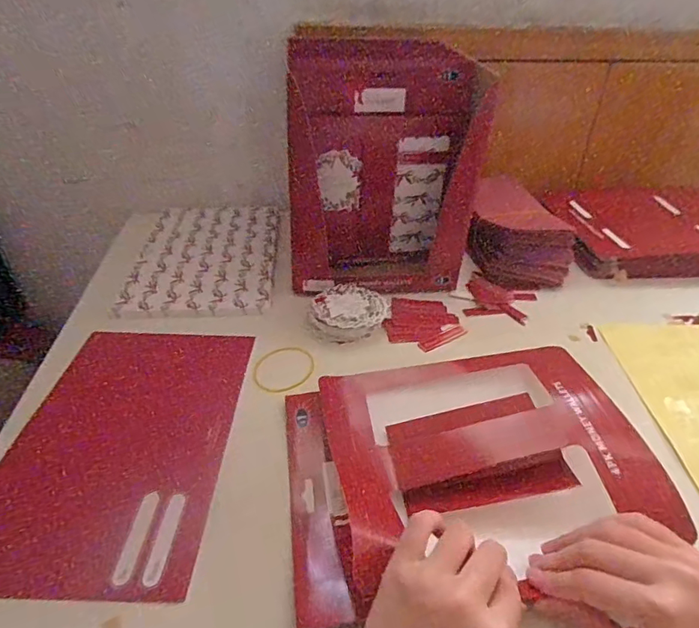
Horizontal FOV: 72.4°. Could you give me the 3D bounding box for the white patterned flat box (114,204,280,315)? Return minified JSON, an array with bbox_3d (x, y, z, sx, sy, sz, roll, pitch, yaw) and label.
[{"bbox_3d":[-0.183,-0.079,0.627,0.172,0.021,0.262,-2,35,-4],"label":"white patterned flat box"}]

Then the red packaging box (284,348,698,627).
[{"bbox_3d":[0.079,0.103,0.365,0.249,0.055,0.204,-4,35,-8],"label":"red packaging box"}]

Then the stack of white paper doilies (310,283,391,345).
[{"bbox_3d":[0.002,-0.001,0.521,0.085,0.027,0.071,-27,43,-34],"label":"stack of white paper doilies"}]

